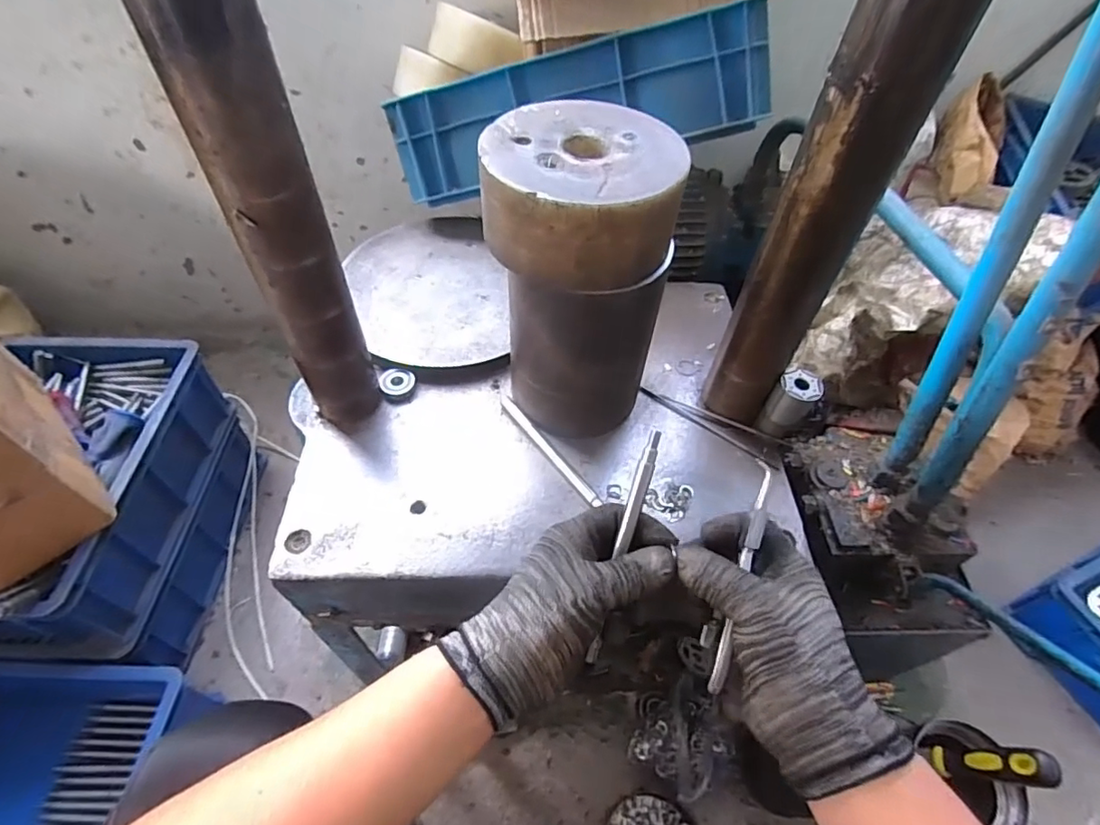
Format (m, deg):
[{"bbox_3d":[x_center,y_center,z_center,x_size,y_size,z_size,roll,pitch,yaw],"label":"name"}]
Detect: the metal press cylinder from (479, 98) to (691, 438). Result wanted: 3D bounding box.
[{"bbox_3d":[0.022,-0.105,0.483,0.142,0.254,0.141,3,52,0],"label":"metal press cylinder"}]

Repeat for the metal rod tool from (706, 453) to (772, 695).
[{"bbox_3d":[0.121,0.101,0.346,0.011,0.011,0.146,18,77,11],"label":"metal rod tool"}]

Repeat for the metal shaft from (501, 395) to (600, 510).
[{"bbox_3d":[-0.002,0.035,0.530,0.012,0.009,0.151,-30,59,-23],"label":"metal shaft"}]

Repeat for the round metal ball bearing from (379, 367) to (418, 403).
[{"bbox_3d":[-0.156,-0.027,0.566,0.034,0.017,0.036,10,52,6],"label":"round metal ball bearing"}]

